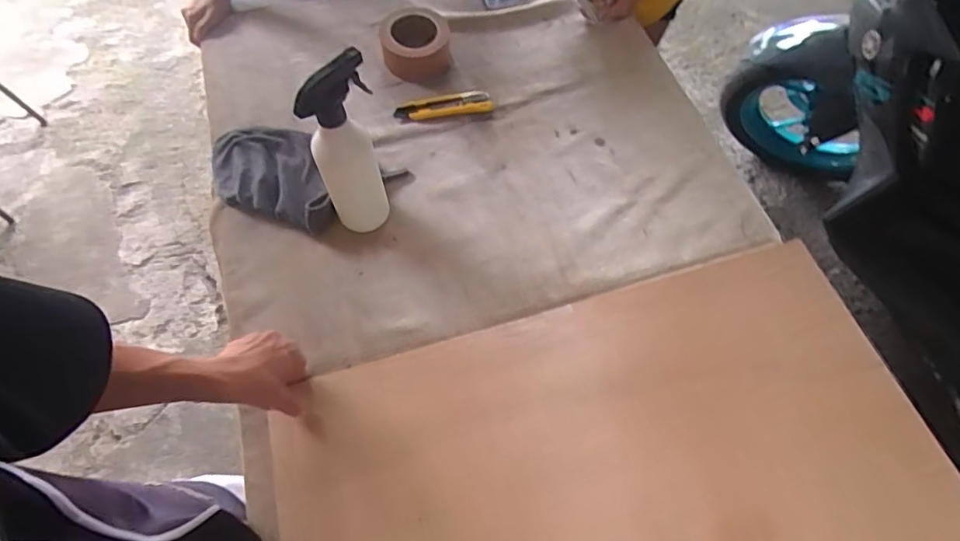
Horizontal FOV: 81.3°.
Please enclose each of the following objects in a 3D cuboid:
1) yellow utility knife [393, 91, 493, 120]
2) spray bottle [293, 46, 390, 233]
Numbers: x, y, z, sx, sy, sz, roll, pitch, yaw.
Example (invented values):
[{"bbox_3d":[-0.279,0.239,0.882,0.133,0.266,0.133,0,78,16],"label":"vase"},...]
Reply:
[{"bbox_3d":[-0.055,-0.246,0.838,0.142,0.021,0.035,-6,61,-1],"label":"yellow utility knife"},{"bbox_3d":[-0.151,-0.134,0.655,0.081,0.239,0.059,-17,62,-7],"label":"spray bottle"}]

